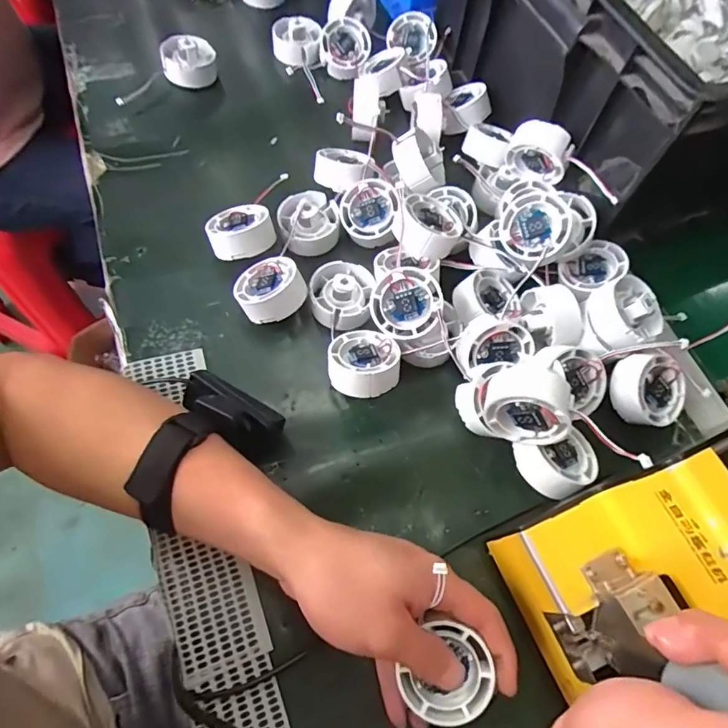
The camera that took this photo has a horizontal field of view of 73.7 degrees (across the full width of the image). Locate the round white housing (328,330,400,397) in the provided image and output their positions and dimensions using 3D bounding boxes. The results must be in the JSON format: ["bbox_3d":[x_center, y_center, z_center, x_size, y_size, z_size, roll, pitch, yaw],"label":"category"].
[{"bbox_3d":[0.000,-0.001,0.370,0.054,0.026,0.054,-4,44,4],"label":"round white housing"}]

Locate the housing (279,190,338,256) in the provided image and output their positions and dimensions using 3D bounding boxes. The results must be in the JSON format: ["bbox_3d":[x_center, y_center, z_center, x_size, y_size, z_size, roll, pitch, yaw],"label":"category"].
[{"bbox_3d":[-0.049,-0.128,0.437,0.052,0.032,0.051,1,65,-3],"label":"housing"}]

